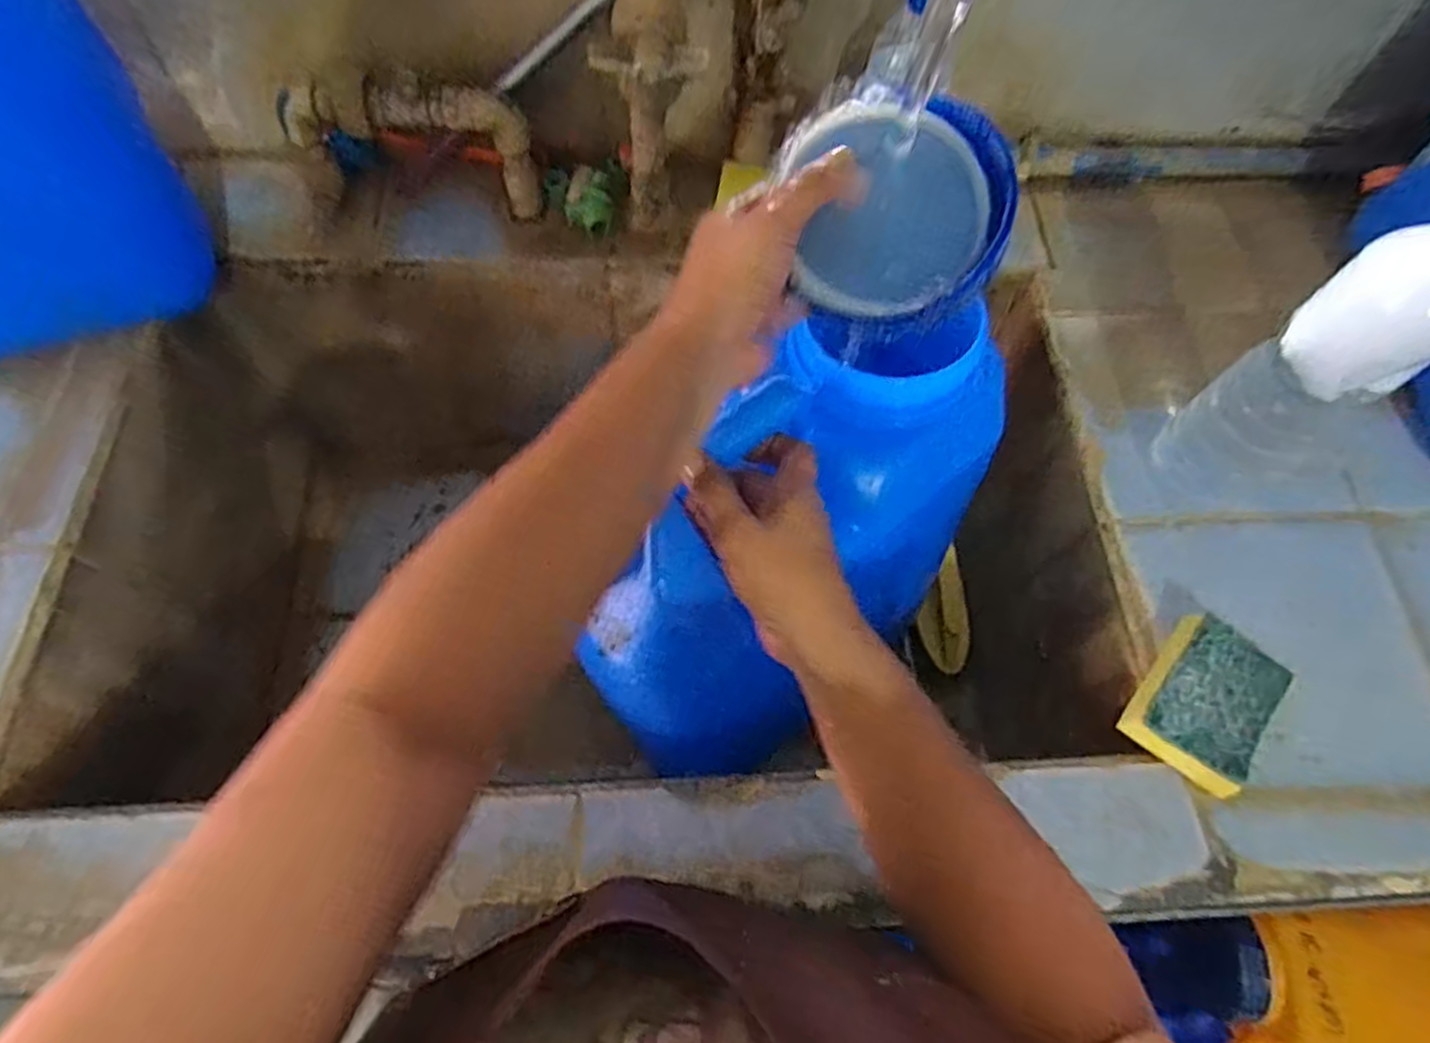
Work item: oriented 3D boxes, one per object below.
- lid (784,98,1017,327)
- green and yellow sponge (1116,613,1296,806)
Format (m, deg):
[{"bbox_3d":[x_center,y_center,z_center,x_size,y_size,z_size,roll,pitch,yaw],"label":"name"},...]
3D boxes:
[{"bbox_3d":[0.095,-0.155,0.366,0.107,0.028,0.107,0,92,1],"label":"lid"},{"bbox_3d":[0.325,0.120,0.490,0.069,0.032,0.097,39,69,14],"label":"green and yellow sponge"}]

